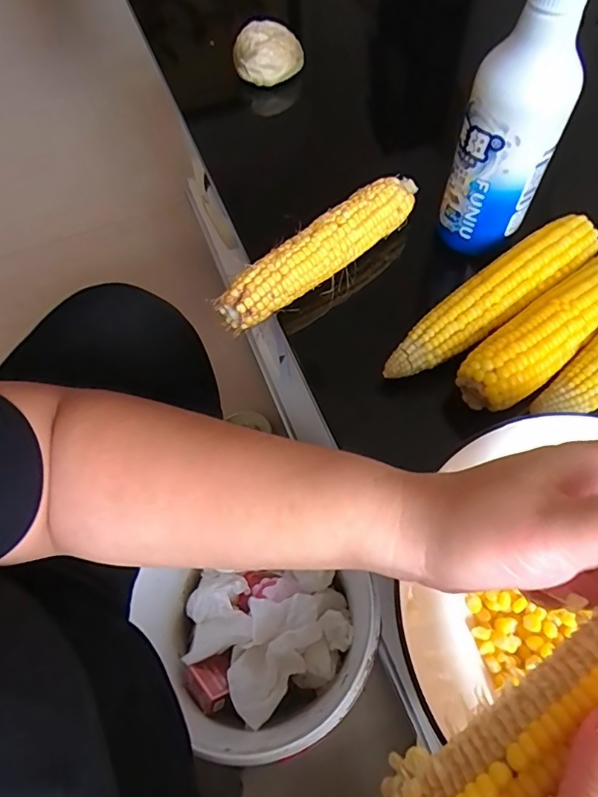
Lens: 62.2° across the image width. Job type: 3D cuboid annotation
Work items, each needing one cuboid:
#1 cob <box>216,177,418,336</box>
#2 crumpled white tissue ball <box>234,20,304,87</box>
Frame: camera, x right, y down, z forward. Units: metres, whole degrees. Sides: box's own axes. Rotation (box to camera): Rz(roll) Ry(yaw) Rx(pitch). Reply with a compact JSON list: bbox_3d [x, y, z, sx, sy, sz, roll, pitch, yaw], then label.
[{"bbox_3d":[0.022,-0.120,0.398,0.195,0.035,0.032,-36,65,-15],"label":"cob"},{"bbox_3d":[-0.034,-0.374,0.539,0.076,0.042,0.040,0,61,4],"label":"crumpled white tissue ball"}]

